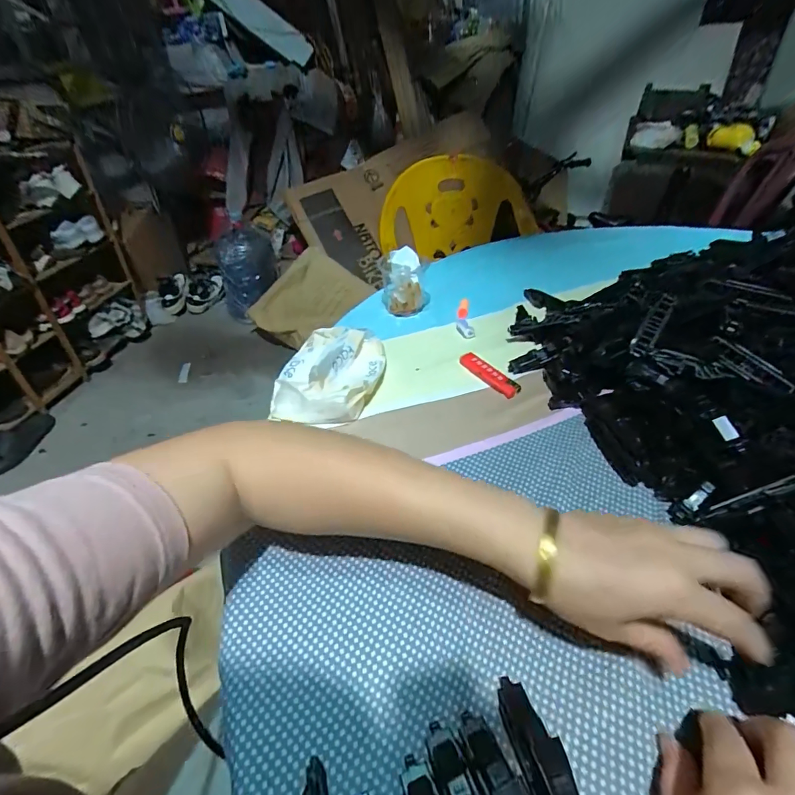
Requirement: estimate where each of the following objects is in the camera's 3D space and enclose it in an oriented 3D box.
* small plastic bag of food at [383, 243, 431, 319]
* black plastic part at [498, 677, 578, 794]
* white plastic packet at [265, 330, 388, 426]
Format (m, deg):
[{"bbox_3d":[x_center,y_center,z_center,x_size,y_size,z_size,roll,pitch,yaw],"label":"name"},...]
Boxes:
[{"bbox_3d":[0.010,-0.160,0.613,0.066,0.079,0.066,0,40,4],"label":"small plastic bag of food"},{"bbox_3d":[0.077,0.196,0.236,0.021,0.021,0.079,-11,41,-10],"label":"black plastic part"},{"bbox_3d":[-0.076,-0.028,0.477,0.112,0.030,0.162,2,40,6],"label":"white plastic packet"}]

